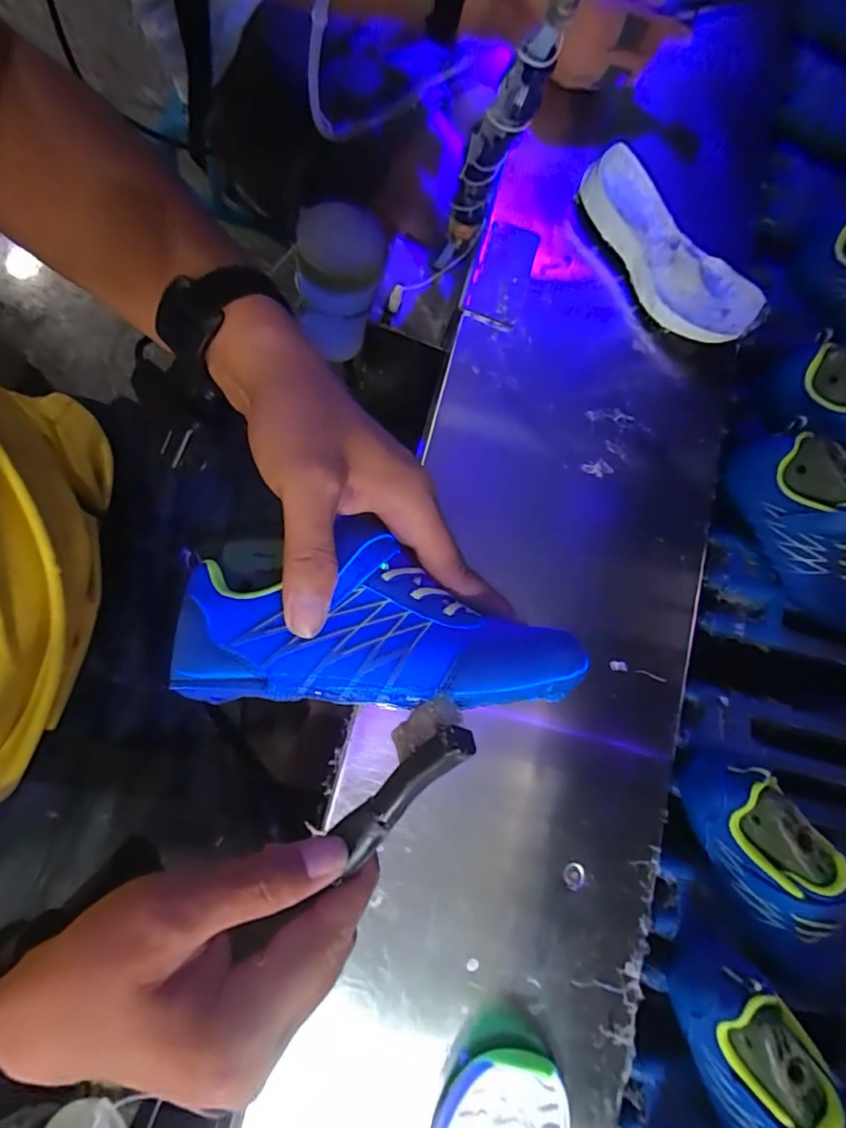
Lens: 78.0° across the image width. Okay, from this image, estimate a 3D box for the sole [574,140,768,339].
[{"bbox_3d":[0.197,-0.255,0.425,0.072,0.032,0.177,-38,88,-11],"label":"sole"}]

